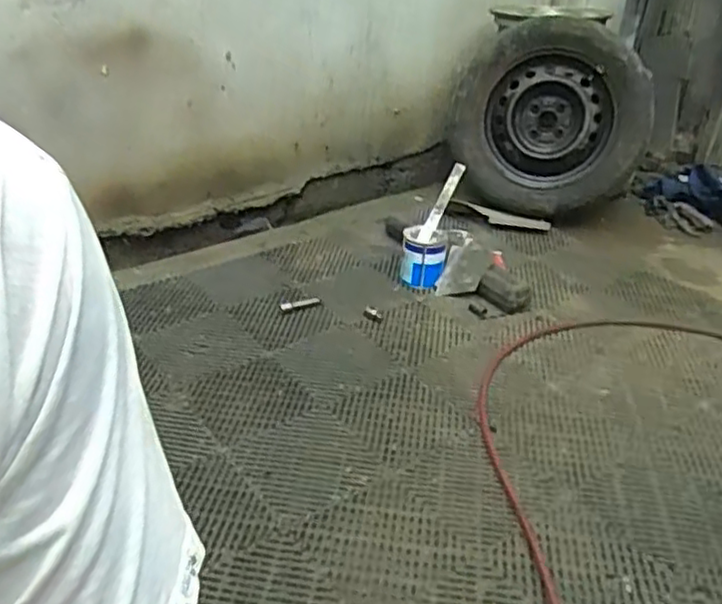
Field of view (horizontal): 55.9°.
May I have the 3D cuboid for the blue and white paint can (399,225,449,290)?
[{"bbox_3d":[0.154,-0.105,1.653,0.116,0.117,0.117,7,32,7],"label":"blue and white paint can"}]

